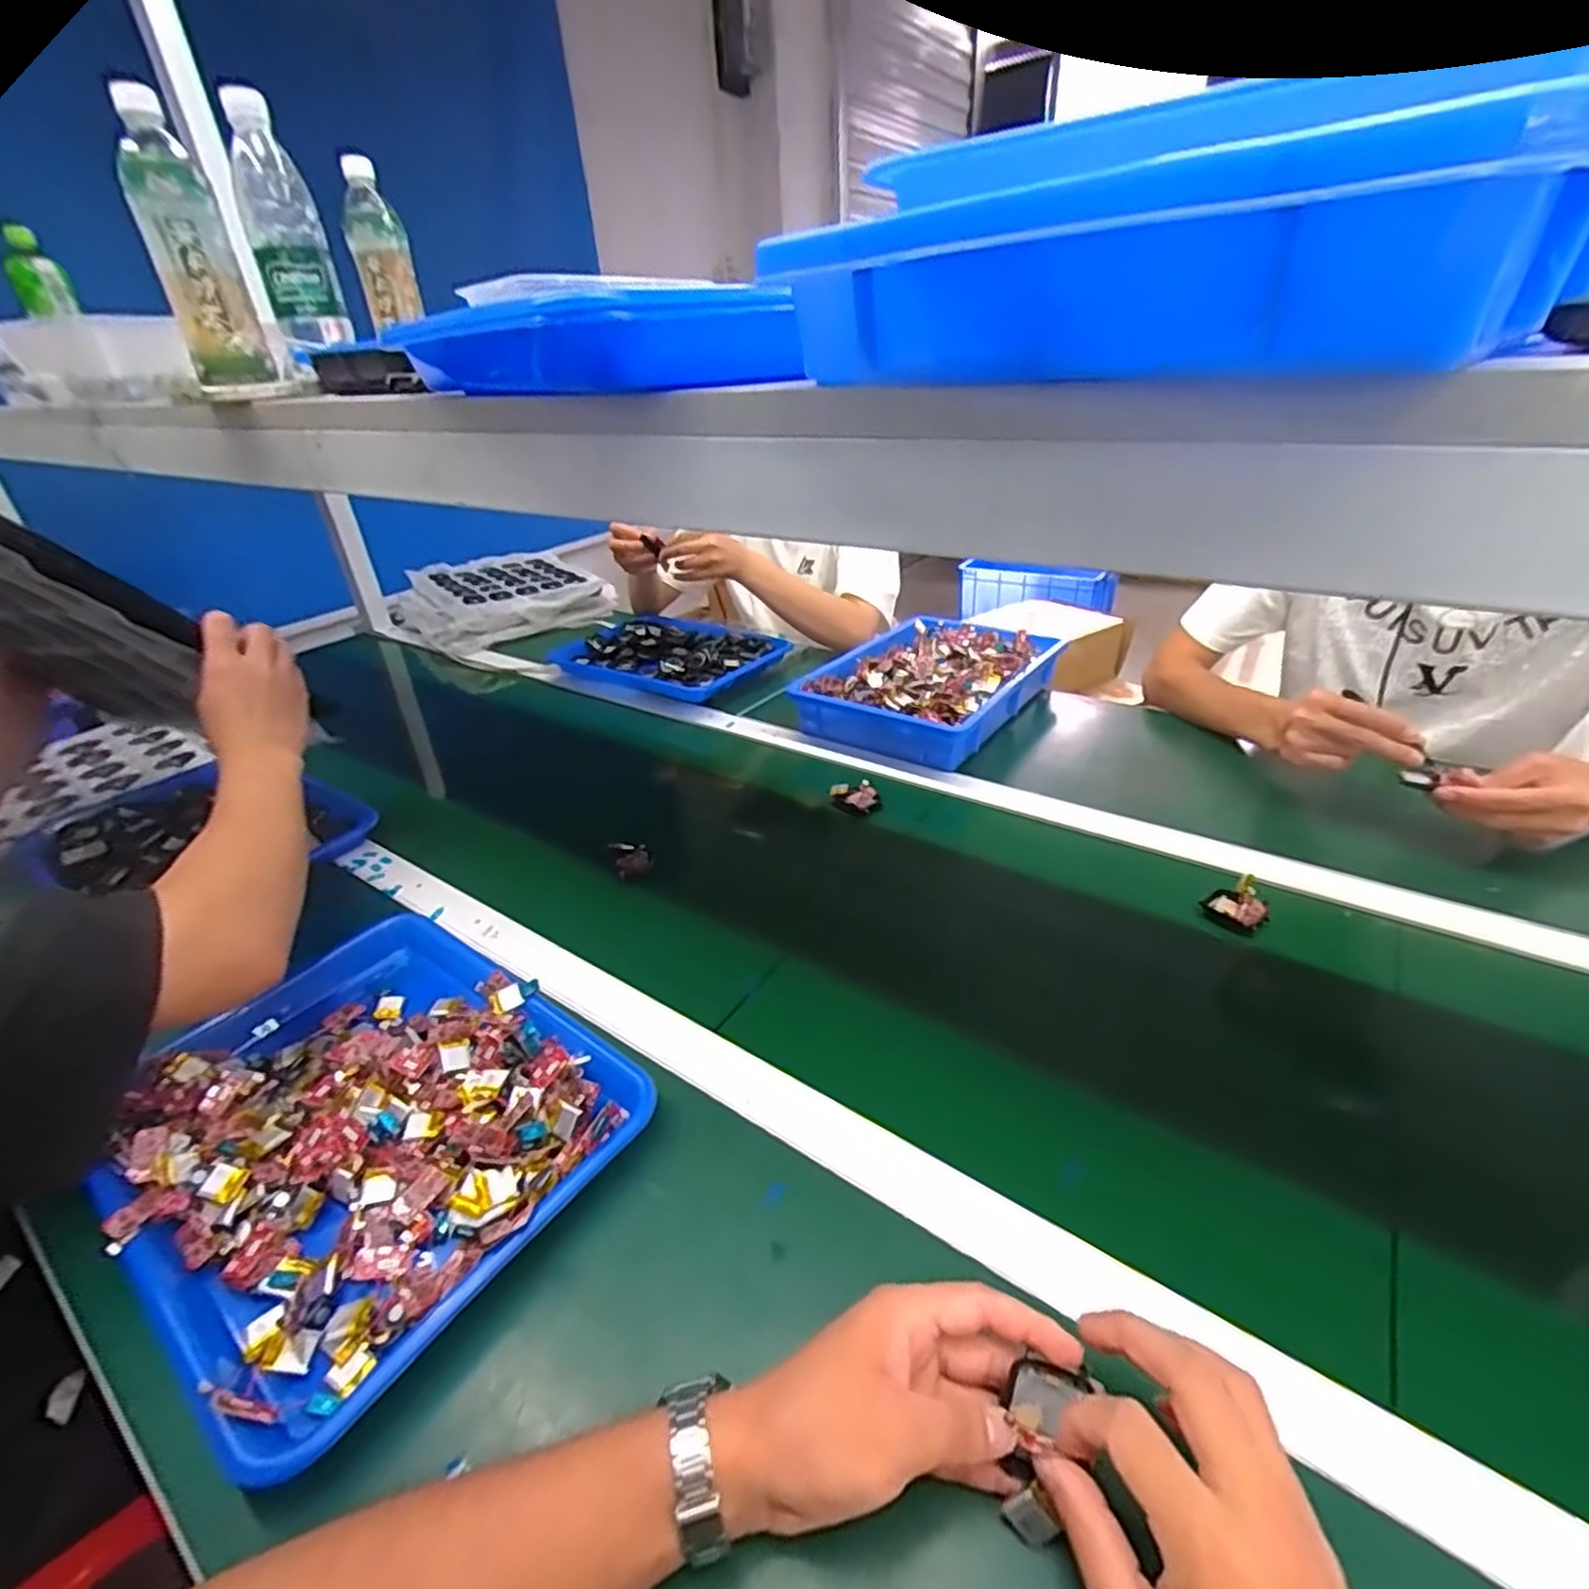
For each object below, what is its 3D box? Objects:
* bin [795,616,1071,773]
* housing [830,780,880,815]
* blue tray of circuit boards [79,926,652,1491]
[{"bbox_3d":[0.181,-0.151,0.954,0.235,0.069,0.334,20,39,34],"label":"bin"},{"bbox_3d":[0.069,0.001,0.804,0.058,0.023,0.034,24,41,37],"label":"housing"},{"bbox_3d":[-0.282,0.209,0.482,0.329,0.047,0.254,19,38,33],"label":"blue tray of circuit boards"}]

